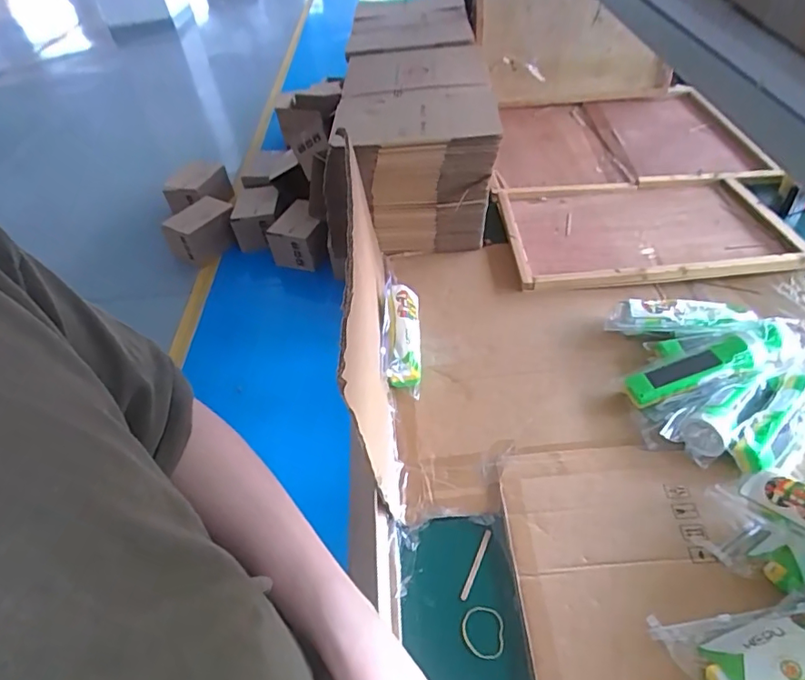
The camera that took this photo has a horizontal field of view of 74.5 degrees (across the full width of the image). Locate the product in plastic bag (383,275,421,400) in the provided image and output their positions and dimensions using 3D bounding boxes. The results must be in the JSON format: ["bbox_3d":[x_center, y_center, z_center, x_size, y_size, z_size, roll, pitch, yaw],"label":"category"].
[{"bbox_3d":[0.000,-0.009,0.808,0.052,0.065,0.216,-4,45,5],"label":"product in plastic bag"}]

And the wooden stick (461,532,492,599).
[{"bbox_3d":[0.082,0.250,0.593,0.008,0.005,0.082,16,49,21],"label":"wooden stick"}]

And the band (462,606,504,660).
[{"bbox_3d":[0.083,0.302,0.548,0.043,0.005,0.048,3,46,11],"label":"band"}]

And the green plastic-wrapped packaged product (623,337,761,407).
[{"bbox_3d":[0.376,0.038,0.692,0.165,0.025,0.046,-21,45,6],"label":"green plastic-wrapped packaged product"}]

